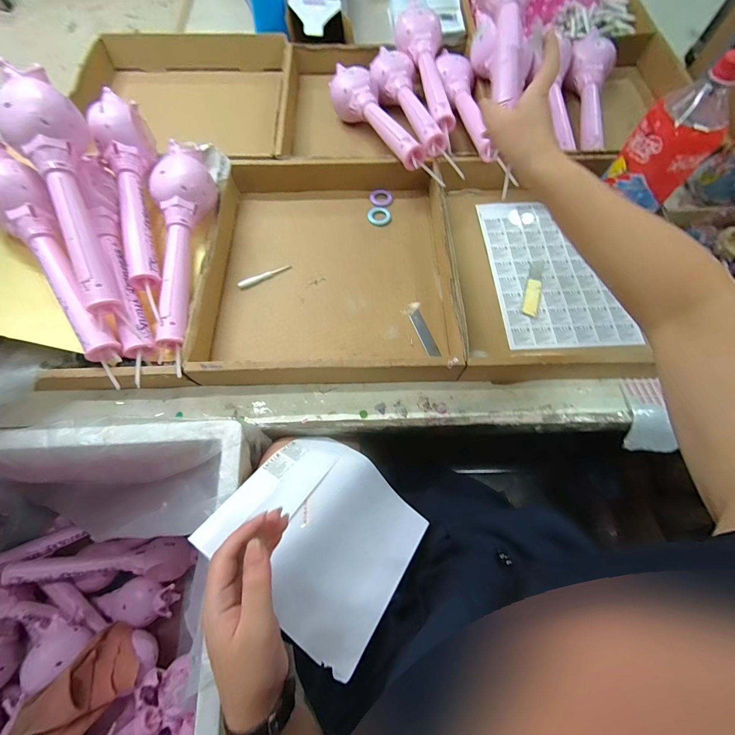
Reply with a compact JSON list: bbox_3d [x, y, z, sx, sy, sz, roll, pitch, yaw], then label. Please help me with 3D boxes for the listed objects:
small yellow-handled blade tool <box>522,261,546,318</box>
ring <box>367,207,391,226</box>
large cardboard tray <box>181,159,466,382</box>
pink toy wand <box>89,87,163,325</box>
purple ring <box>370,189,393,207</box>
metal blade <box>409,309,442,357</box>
[{"bbox_3d":[0.253,-0.123,0.517,0.021,0.007,0.108,18,69,7],"label":"small yellow-handled blade tool"},{"bbox_3d":[0.019,-0.256,0.576,0.040,0.009,0.037,0,68,0],"label":"ring"},{"bbox_3d":[-0.059,-0.157,0.512,0.357,0.065,0.368,-1,68,0],"label":"large cardboard tray"},{"bbox_3d":[-0.322,-0.230,0.469,0.061,0.054,0.363,-14,80,-9],"label":"pink toy wand"},{"bbox_3d":[0.025,-0.295,0.594,0.036,0.007,0.038,0,68,0],"label":"purple ring"},{"bbox_3d":[0.082,-0.050,0.490,0.019,0.004,0.078,-19,69,-7],"label":"metal blade"}]

